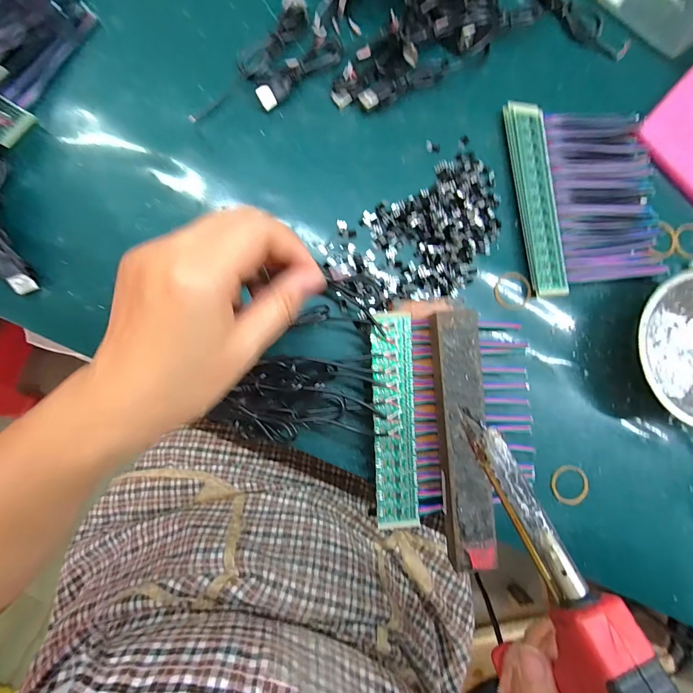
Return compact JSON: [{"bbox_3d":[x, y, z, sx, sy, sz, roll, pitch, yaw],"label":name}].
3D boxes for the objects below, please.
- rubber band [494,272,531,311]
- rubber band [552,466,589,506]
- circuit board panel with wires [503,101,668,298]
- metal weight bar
[{"bbox_3d":[0.147,-0.049,0.298,0.033,0.004,0.033,0,86,-6],"label":"rubber band"},{"bbox_3d":[0.194,0.120,0.292,0.033,0.004,0.033,1,86,-6],"label":"rubber band"},{"bbox_3d":[0.218,-0.137,0.305,0.136,0.012,0.163,-10,88,-6],"label":"circuit board panel with wires"},{"bbox_3d":[0.086,0.068,0.258,0.034,0.022,0.185,-3,87,-6],"label":"metal weight bar"}]

